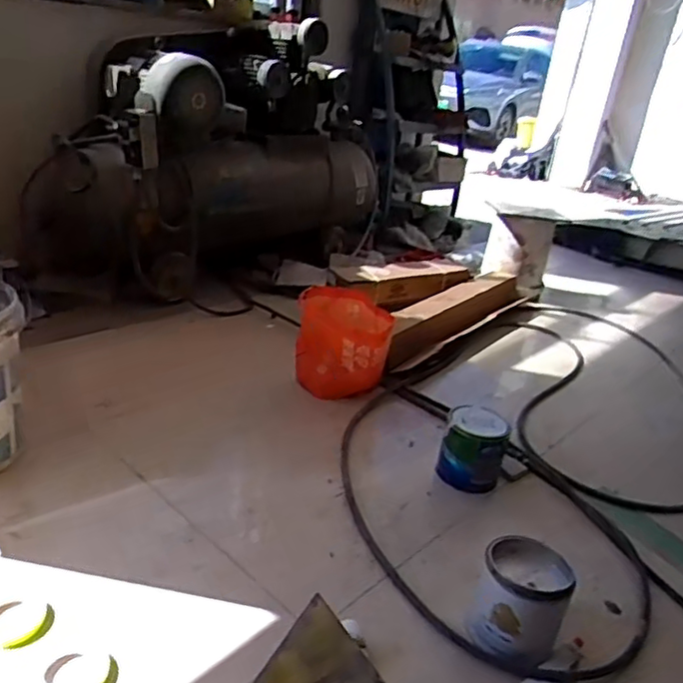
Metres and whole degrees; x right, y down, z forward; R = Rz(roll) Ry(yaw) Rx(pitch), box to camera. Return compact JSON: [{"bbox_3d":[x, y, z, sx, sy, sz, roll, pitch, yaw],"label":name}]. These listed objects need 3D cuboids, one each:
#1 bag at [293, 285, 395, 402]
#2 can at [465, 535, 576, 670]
[{"bbox_3d":[0.002,0.014,1.874,0.263,0.283,0.159,7,26,-2],"label":"bag"},{"bbox_3d":[0.326,0.473,1.171,0.155,0.160,0.164,17,27,19],"label":"can"}]

